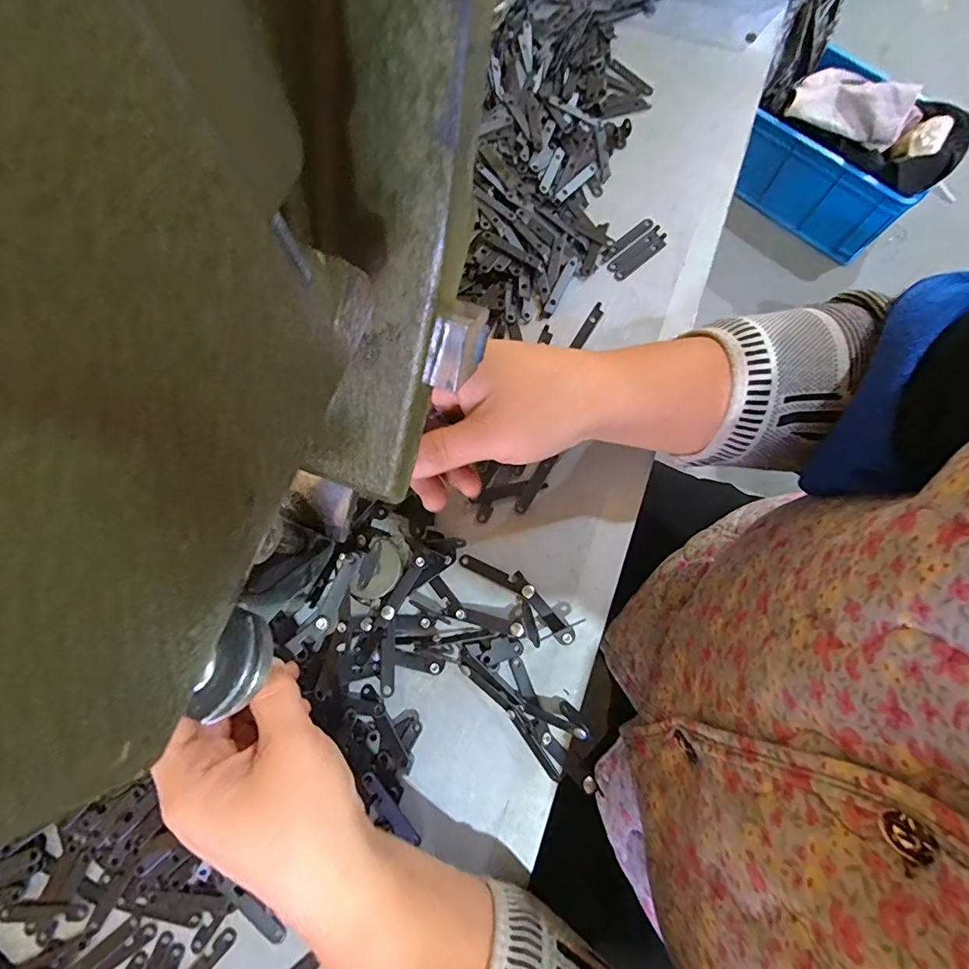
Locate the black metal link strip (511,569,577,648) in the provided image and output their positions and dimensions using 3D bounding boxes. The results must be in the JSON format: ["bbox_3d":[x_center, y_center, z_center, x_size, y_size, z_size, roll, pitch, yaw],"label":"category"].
[{"bbox_3d":[0.037,0.079,0.309,0.010,0.005,0.055,-40,80,-9],"label":"black metal link strip"}]

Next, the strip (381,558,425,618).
[{"bbox_3d":[-0.051,0.066,0.309,0.008,0.007,0.043,28,78,6],"label":"strip"}]

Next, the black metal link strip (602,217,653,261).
[{"bbox_3d":[0.113,-0.193,0.378,0.050,0.004,0.010,-42,80,-9],"label":"black metal link strip"}]

